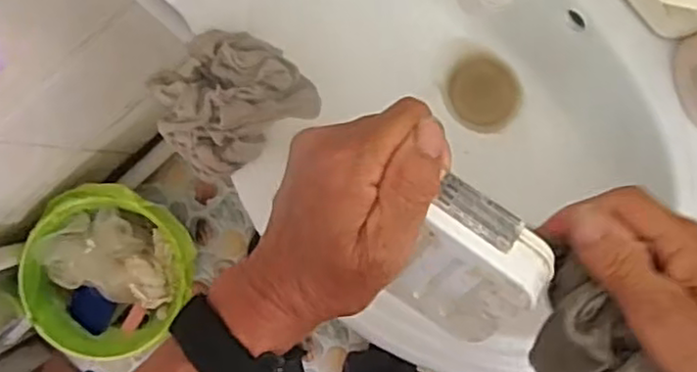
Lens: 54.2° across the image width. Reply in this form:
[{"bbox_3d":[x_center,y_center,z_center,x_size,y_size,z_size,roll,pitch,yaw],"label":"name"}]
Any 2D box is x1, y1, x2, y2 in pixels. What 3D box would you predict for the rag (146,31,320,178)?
[{"bbox_3d":[-0.088,-0.063,0.501,0.108,0.054,0.088,-37,93,-1],"label":"rag"}]

